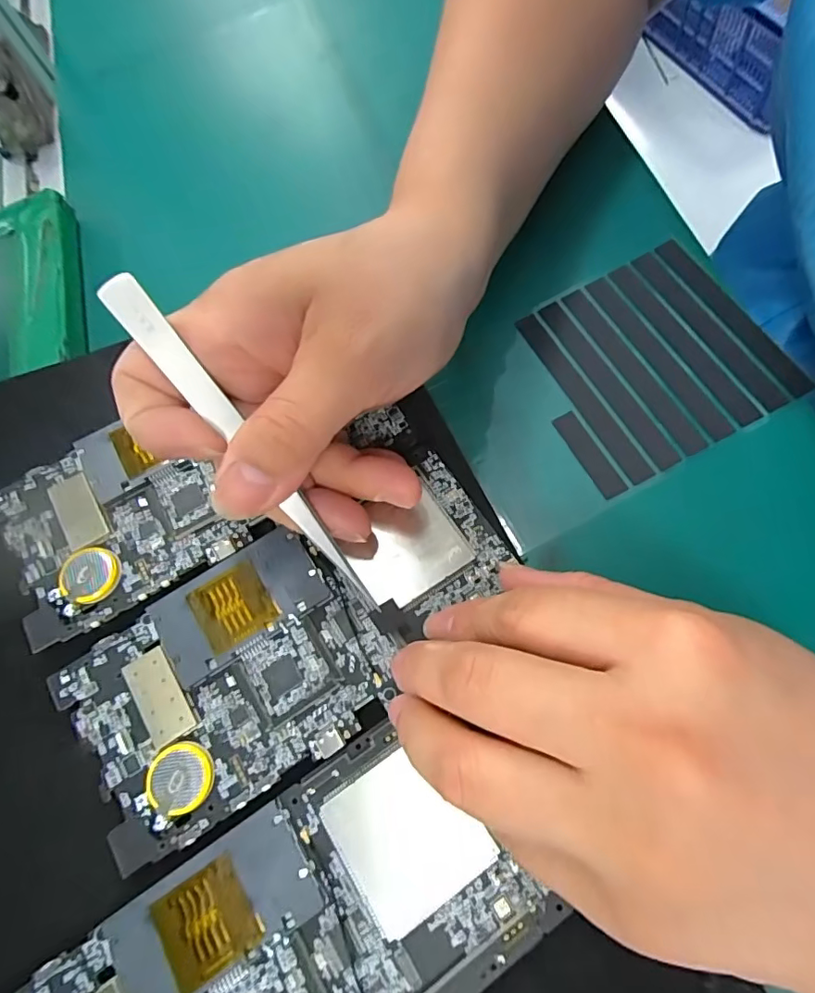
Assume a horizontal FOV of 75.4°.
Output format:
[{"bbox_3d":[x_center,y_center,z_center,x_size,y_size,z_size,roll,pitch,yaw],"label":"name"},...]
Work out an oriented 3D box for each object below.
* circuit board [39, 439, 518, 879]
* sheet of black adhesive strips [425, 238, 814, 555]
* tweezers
[{"bbox_3d":[-0.037,0.046,0.183,0.151,0.007,0.071,-31,70,-10],"label":"circuit board"},{"bbox_3d":[0.083,-0.049,0.225,0.132,0.007,0.091,-29,68,0],"label":"sheet of black adhesive strips"},{"bbox_3d":[-0.047,-0.012,0.160,0.010,0.004,0.122,-39,103,-13],"label":"tweezers"}]

